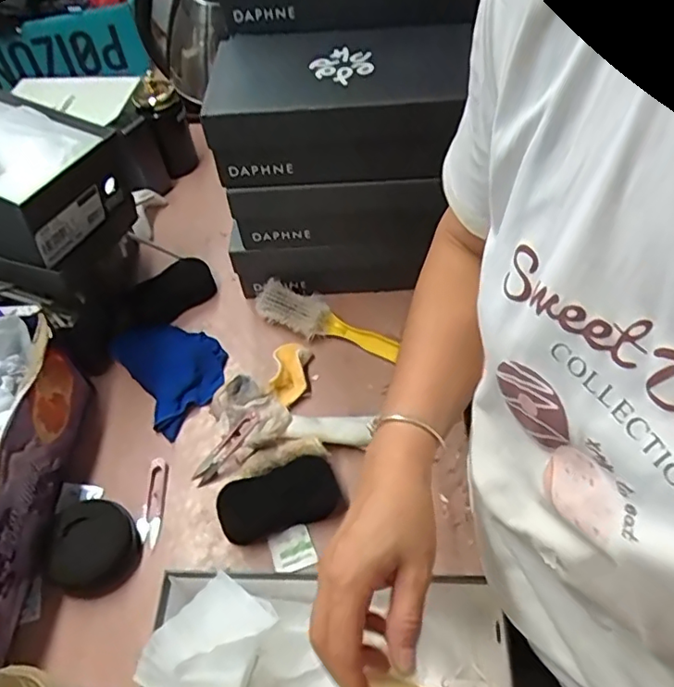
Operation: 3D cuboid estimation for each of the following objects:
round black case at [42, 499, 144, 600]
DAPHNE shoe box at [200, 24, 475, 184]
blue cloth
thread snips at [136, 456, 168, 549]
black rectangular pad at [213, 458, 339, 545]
[{"bbox_3d":[-0.256,0.211,0.616,0.085,0.043,0.087,-2,52,3],"label":"round black case"},{"bbox_3d":[0.006,-0.274,0.685,0.291,0.110,0.169,-5,52,2],"label":"DAPHNE shoe box"},{"bbox_3d":[-0.210,0.027,0.760,0.118,0.024,0.163,-34,57,-20],"label":"blue cloth"},{"bbox_3d":[-0.206,0.176,0.662,0.023,0.015,0.095,-3,52,3],"label":"thread snips"},{"bbox_3d":[-0.065,0.170,0.641,0.127,0.013,0.065,-18,83,-9],"label":"black rectangular pad"}]

